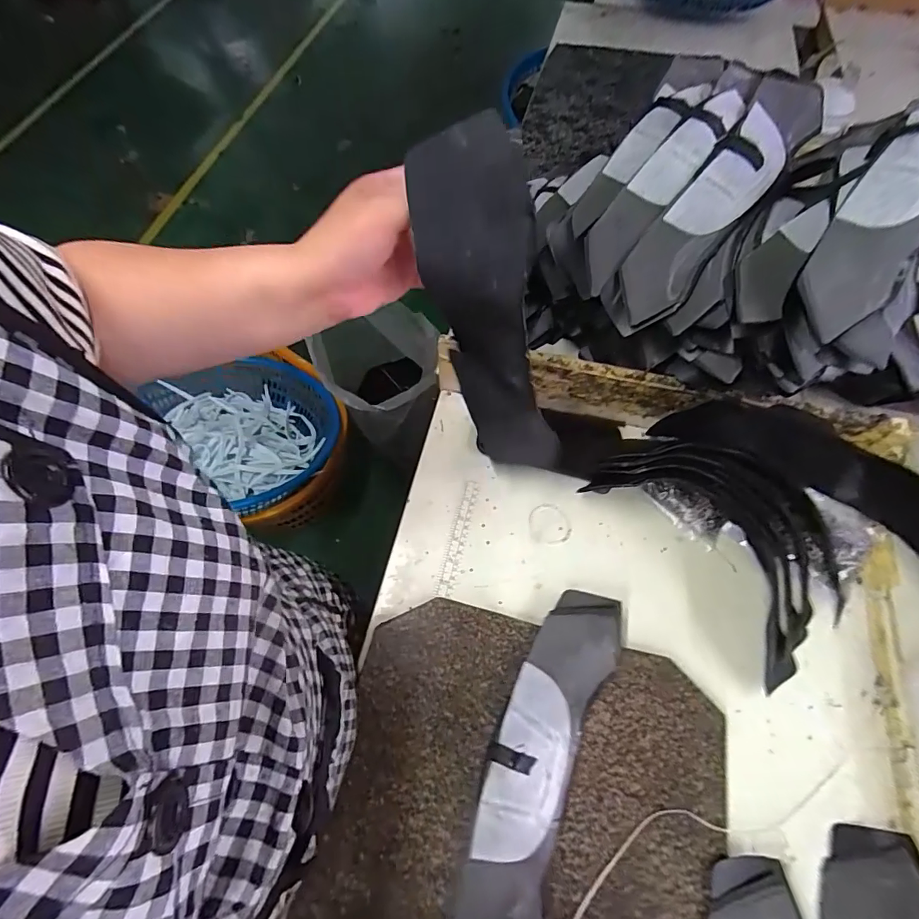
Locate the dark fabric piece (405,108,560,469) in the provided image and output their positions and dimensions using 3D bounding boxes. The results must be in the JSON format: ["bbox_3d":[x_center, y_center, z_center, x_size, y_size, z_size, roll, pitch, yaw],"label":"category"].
[{"bbox_3d":[0.029,-0.085,0.381,0.084,0.334,0.032,24,65,25],"label":"dark fabric piece"}]

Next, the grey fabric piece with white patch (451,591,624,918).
[{"bbox_3d":[0.070,0.257,0.393,0.079,0.037,0.293,22,66,11],"label":"grey fabric piece with white patch"}]

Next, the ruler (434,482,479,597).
[{"bbox_3d":[-0.001,0.087,0.515,0.021,0.004,0.136,14,64,7],"label":"ruler"}]

